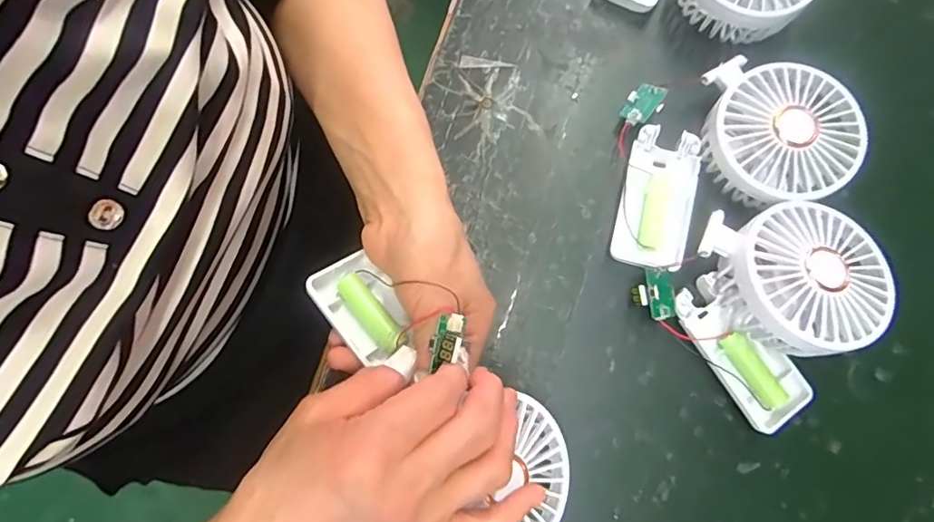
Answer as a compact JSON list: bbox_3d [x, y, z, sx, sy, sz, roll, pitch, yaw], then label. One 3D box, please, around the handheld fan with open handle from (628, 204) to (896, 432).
[{"bbox_3d":[0.183,0.021,0.304,0.116,0.054,0.113,-42,81,-7],"label":"handheld fan with open handle"}]

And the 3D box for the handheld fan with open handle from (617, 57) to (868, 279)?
[{"bbox_3d":[0.155,-0.071,0.327,0.162,0.044,0.114,-25,80,-4],"label":"handheld fan with open handle"}]

